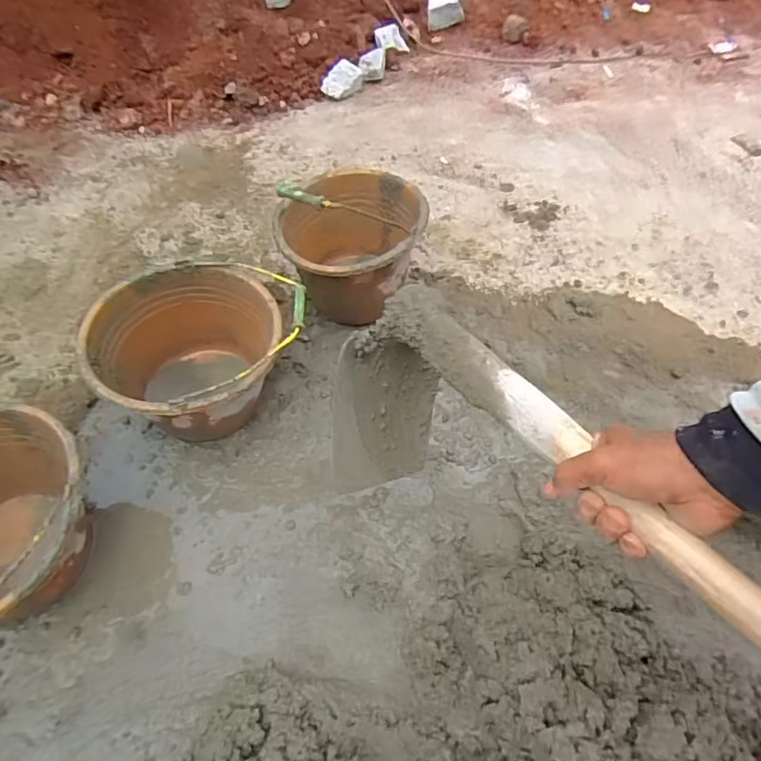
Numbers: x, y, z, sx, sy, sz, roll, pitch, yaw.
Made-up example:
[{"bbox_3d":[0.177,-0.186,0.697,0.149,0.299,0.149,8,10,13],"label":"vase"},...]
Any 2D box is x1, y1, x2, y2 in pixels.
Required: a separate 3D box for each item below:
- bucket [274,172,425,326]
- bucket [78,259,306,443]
[{"bbox_3d":[-0.052,-0.229,1.002,0.246,0.223,0.255,1,57,-1],"label":"bucket"},{"bbox_3d":[-0.268,-0.022,0.844,0.303,0.214,0.249,-7,57,-6],"label":"bucket"}]

